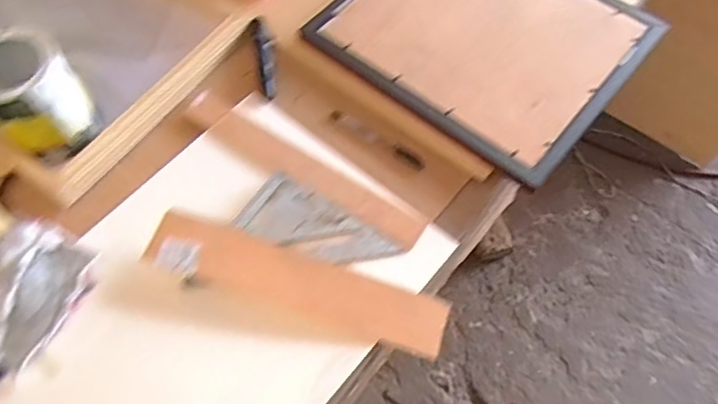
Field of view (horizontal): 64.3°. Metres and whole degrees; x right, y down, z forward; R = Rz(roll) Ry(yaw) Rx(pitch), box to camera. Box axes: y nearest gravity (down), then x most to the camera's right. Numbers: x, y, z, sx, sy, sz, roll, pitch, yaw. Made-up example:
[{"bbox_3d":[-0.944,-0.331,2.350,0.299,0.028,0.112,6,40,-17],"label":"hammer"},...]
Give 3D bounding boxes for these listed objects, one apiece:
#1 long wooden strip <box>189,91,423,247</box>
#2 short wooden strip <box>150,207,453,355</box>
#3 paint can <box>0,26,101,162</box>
[{"bbox_3d":[-0.074,-0.045,0.715,0.341,0.007,0.050,31,67,14],"label":"long wooden strip"},{"bbox_3d":[-0.069,0.090,0.647,0.339,0.012,0.065,18,70,4],"label":"short wooden strip"},{"bbox_3d":[-0.395,-0.129,0.685,0.111,0.113,0.114,42,70,18],"label":"paint can"}]

